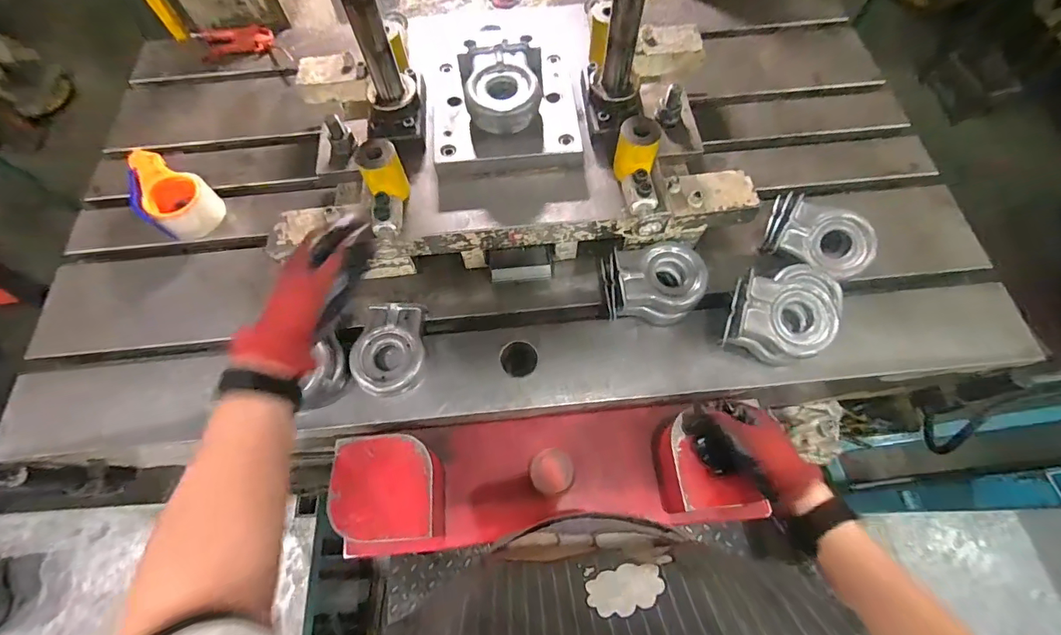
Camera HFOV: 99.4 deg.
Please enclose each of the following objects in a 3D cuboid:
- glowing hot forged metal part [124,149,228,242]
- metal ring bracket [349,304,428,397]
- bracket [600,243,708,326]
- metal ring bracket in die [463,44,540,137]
[{"bbox_3d":[-0.568,-0.193,0.707,0.151,0.061,0.099,36,72,16],"label":"glowing hot forged metal part"},{"bbox_3d":[-0.193,0.043,0.620,0.098,0.036,0.122,-4,66,0],"label":"metal ring bracket"},{"bbox_3d":[0.168,-0.041,0.624,0.134,0.084,0.089,1,66,2],"label":"bracket"},{"bbox_3d":[-0.041,-0.312,0.622,0.097,0.051,0.123,-14,66,-4],"label":"metal ring bracket in die"}]

